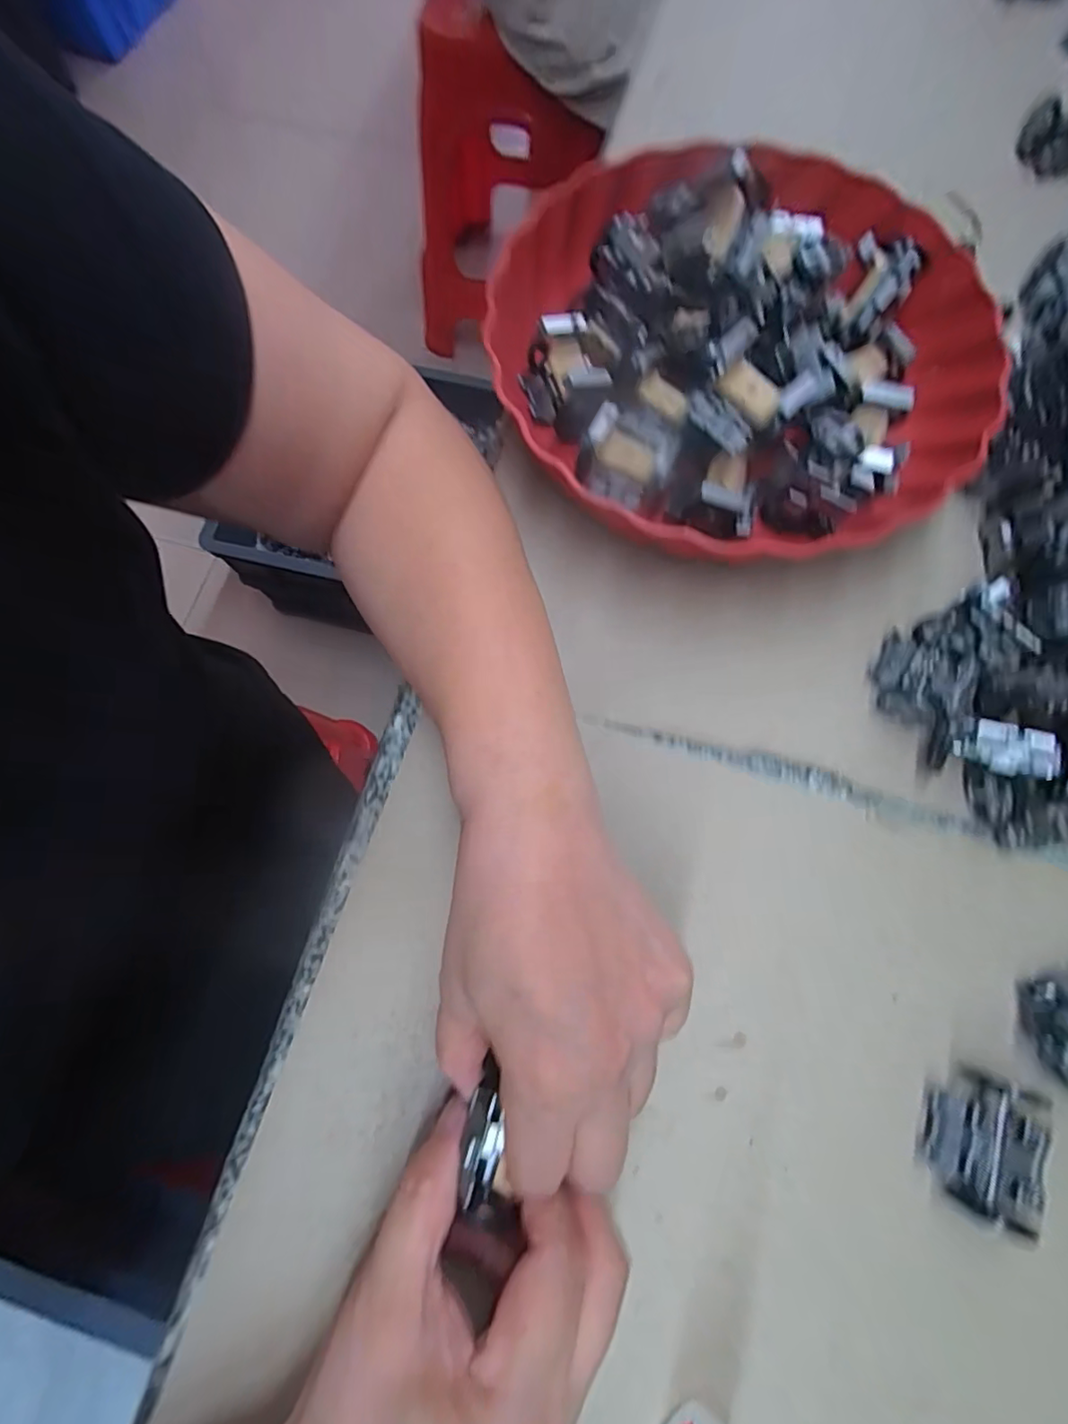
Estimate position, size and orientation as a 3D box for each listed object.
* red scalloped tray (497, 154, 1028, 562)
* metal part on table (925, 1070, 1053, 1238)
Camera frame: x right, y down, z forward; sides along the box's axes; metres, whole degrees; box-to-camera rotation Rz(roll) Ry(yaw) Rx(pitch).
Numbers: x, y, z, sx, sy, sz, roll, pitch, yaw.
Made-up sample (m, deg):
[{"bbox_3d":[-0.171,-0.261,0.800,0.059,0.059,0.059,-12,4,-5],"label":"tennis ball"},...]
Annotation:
[{"bbox_3d":[0.102,-0.182,0.290,0.245,0.060,0.243,3,74,1],"label":"red scalloped tray"},{"bbox_3d":[0.176,0.166,0.214,0.041,0.017,0.046,22,75,6],"label":"metal part on table"}]

